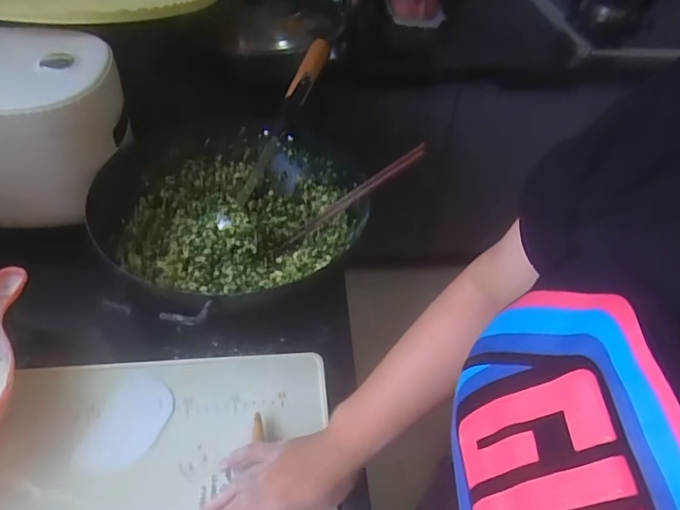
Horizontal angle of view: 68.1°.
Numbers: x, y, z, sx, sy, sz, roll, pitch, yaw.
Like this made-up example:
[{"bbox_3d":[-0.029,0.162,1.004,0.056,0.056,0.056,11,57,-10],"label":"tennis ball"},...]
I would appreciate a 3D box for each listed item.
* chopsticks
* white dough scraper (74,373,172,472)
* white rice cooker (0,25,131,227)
[{"bbox_3d":[0.021,-0.075,0.641,0.206,0.014,0.020,-33,44,22],"label":"chopsticks"},{"bbox_3d":[-0.216,0.173,0.518,0.066,0.005,0.100,15,52,11],"label":"white dough scraper"},{"bbox_3d":[-0.397,-0.161,0.645,0.229,0.184,0.172,2,46,-4],"label":"white rice cooker"}]

